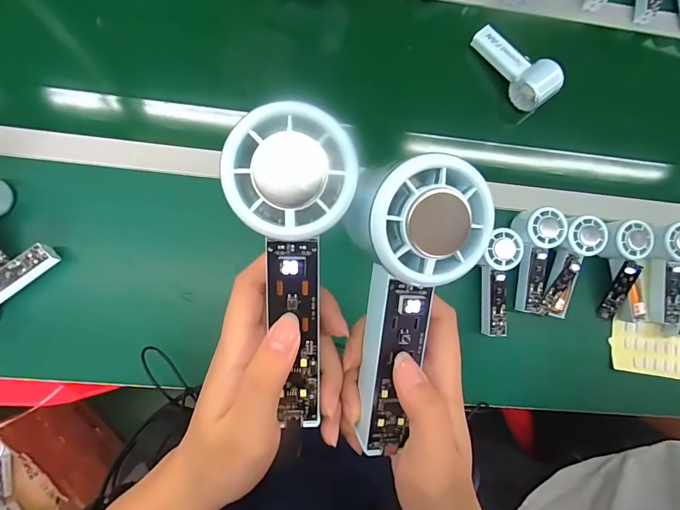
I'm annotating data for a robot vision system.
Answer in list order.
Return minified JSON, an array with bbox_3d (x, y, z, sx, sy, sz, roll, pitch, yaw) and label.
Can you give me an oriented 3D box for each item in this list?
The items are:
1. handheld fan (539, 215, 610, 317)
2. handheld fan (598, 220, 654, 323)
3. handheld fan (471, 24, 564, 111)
[{"bbox_3d":[0.333,0.016,0.562,0.055,0.034,0.153,21,94,-3],"label":"handheld fan"},{"bbox_3d":[0.426,0.023,0.581,0.065,0.059,0.152,-7,103,-7],"label":"handheld fan"},{"bbox_3d":[0.273,-0.299,0.602,0.059,0.047,0.149,-43,89,-9],"label":"handheld fan"}]

